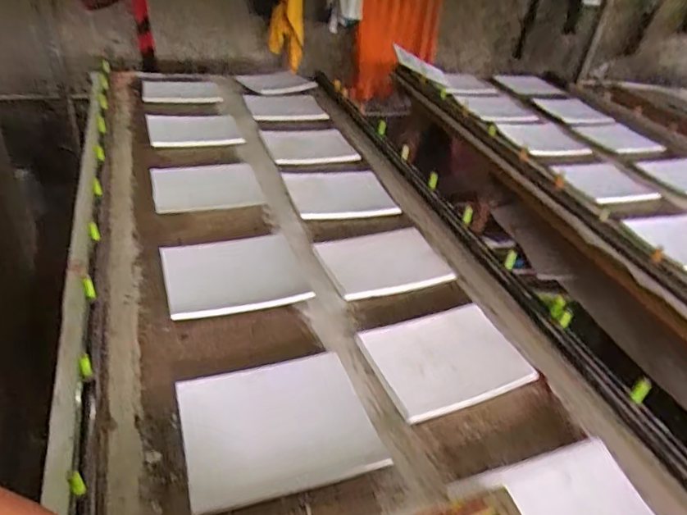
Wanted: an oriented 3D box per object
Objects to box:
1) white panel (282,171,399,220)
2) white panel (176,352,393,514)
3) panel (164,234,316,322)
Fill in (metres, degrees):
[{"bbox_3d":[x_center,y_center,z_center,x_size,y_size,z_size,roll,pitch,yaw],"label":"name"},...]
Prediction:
[{"bbox_3d":[-0.016,-0.169,1.360,0.260,0.041,0.242,-7,38,-19],"label":"white panel"},{"bbox_3d":[-0.101,0.249,0.763,0.270,0.012,0.226,-6,38,-19],"label":"white panel"},{"bbox_3d":[-0.223,0.032,1.026,0.265,0.028,0.222,-8,38,-20],"label":"panel"}]

